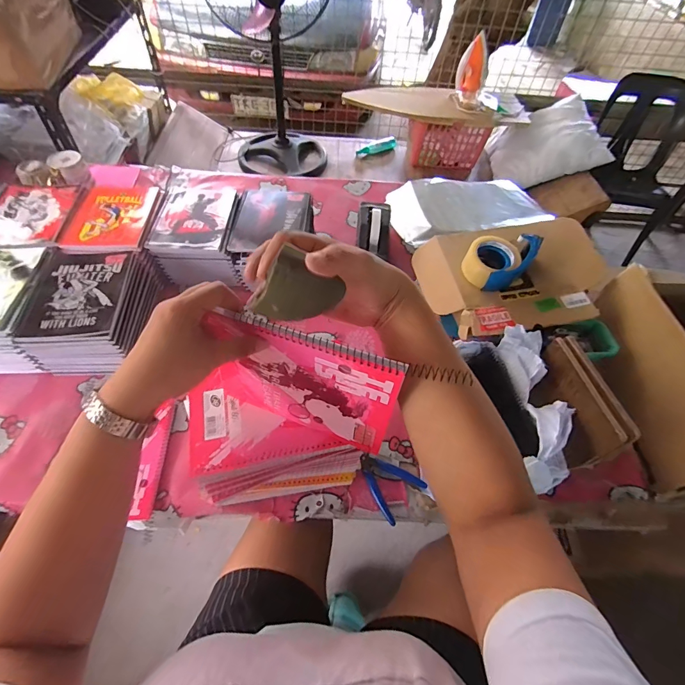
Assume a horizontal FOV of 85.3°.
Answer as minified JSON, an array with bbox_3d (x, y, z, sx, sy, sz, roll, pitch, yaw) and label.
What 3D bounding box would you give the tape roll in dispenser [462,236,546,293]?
[{"bbox_3d":[0.329,-0.175,0.787,0.116,0.069,0.147,37,61,20],"label":"tape roll in dispenser"}]

